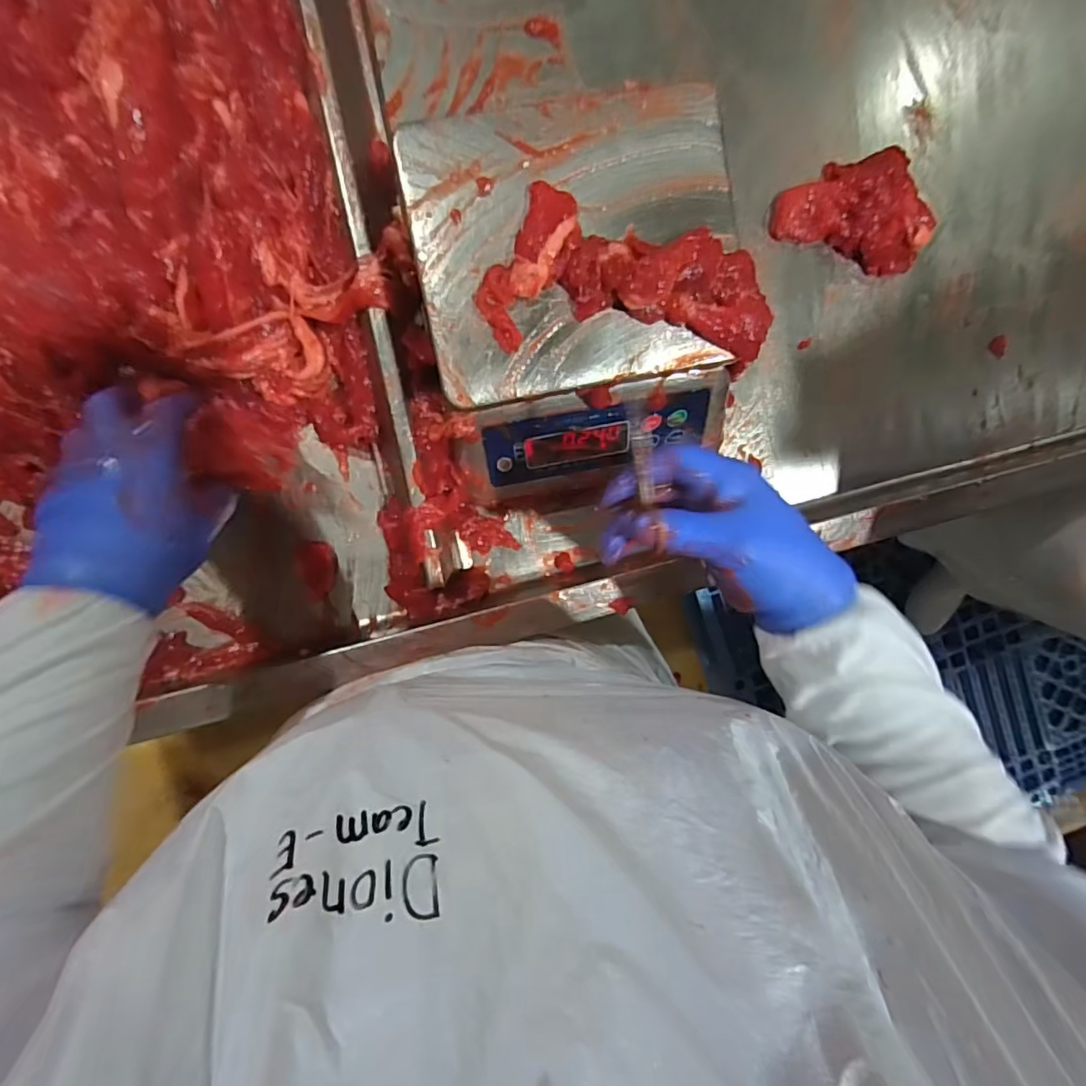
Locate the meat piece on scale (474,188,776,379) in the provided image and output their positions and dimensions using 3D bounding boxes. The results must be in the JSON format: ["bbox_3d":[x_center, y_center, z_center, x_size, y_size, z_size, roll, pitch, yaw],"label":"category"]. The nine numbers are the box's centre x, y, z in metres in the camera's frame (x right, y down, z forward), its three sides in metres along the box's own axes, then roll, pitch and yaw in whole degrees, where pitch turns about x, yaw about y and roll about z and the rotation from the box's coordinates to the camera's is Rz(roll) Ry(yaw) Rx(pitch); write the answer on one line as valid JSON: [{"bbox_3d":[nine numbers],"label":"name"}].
[{"bbox_3d":[0.064,-0.175,0.386,0.200,0.028,0.099,9,94,-9],"label":"meat piece on scale"}]

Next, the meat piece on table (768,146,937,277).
[{"bbox_3d":[0.279,-0.295,0.513,0.126,0.040,0.103,-13,97,-5],"label":"meat piece on table"}]

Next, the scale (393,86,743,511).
[{"bbox_3d":[0.027,-0.172,0.450,0.218,0.119,0.261,-13,97,-5],"label":"scale"}]

